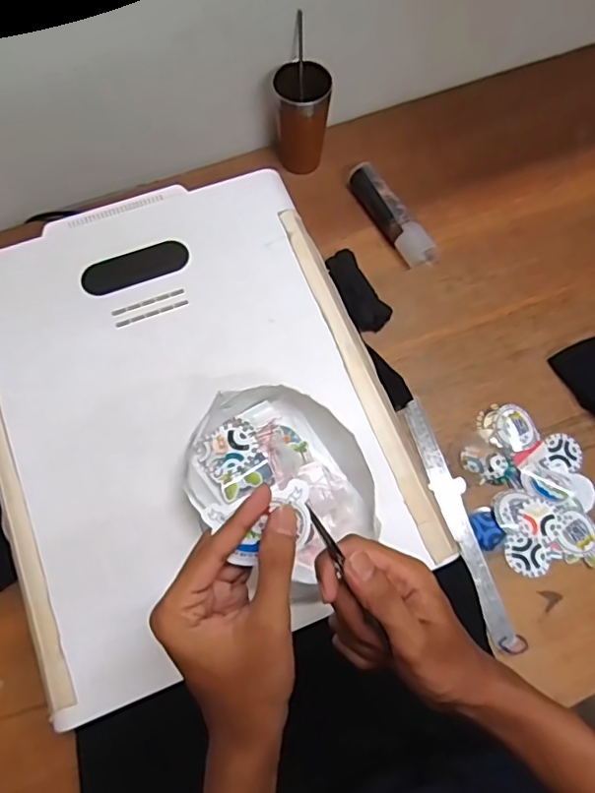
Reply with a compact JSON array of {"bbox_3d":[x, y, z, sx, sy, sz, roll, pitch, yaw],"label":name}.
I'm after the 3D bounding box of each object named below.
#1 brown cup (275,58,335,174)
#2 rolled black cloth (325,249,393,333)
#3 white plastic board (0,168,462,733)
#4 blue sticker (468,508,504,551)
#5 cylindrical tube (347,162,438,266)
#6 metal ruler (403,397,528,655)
[{"bbox_3d":[0.007,-0.414,0.845,0.079,0.148,0.068,-4,69,-3],"label":"brown cup"},{"bbox_3d":[0.084,-0.151,0.805,0.054,0.030,0.123,-25,72,-10],"label":"rolled black cloth"},{"bbox_3d":[-0.119,-0.002,0.592,0.400,0.023,0.500,-21,74,-8],"label":"white plastic board"},{"bbox_3d":[0.239,0.166,0.707,0.036,0.004,0.050,-16,70,-8],"label":"blue sticker"},{"bbox_3d":[0.139,-0.278,0.849,0.046,0.048,0.186,-32,73,-13],"label":"cylindrical tube"},{"bbox_3d":[0.204,0.156,0.711,0.034,0.009,0.323,-20,71,1],"label":"metal ruler"}]

